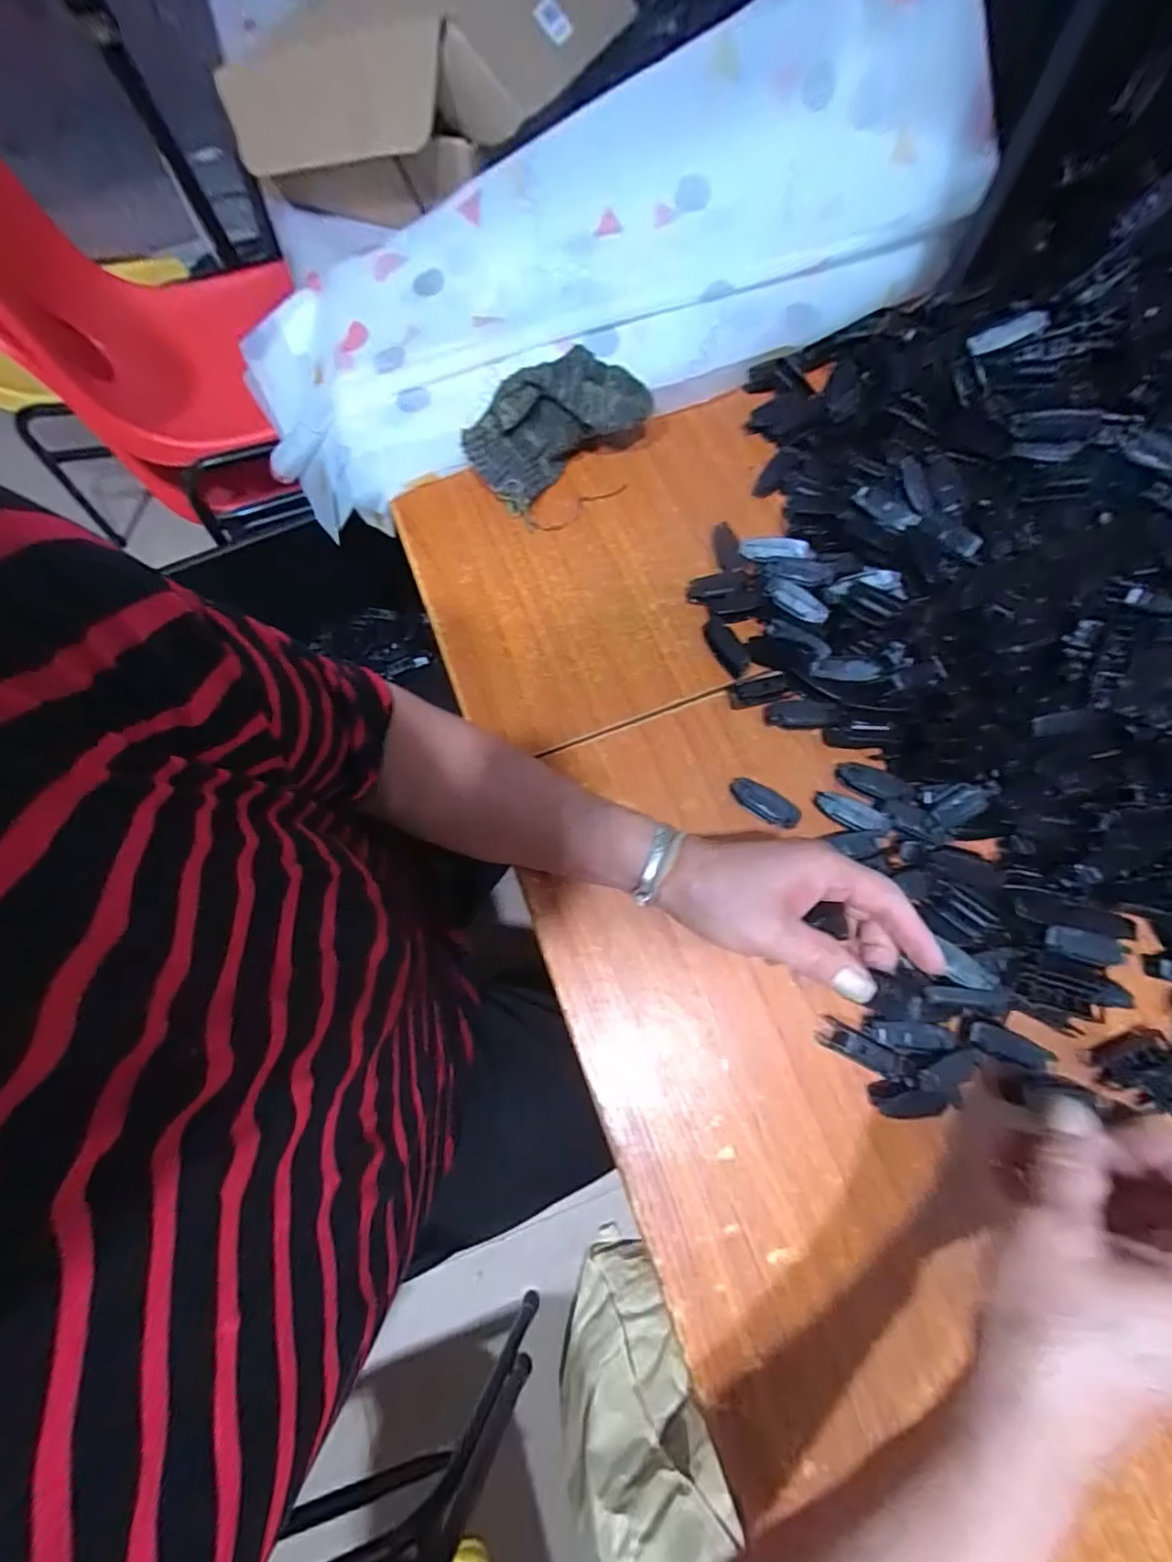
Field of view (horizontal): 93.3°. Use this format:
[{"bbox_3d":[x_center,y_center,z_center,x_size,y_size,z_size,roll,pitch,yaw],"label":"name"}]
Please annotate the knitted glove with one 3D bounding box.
[{"bbox_3d":[-0.022,-0.289,0.453,0.147,0.073,0.064,-27,74,-6],"label":"knitted glove"}]

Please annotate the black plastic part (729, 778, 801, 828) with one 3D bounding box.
[{"bbox_3d":[0.123,0.015,0.383,0.051,0.008,0.019,33,77,24],"label":"black plastic part"}]

